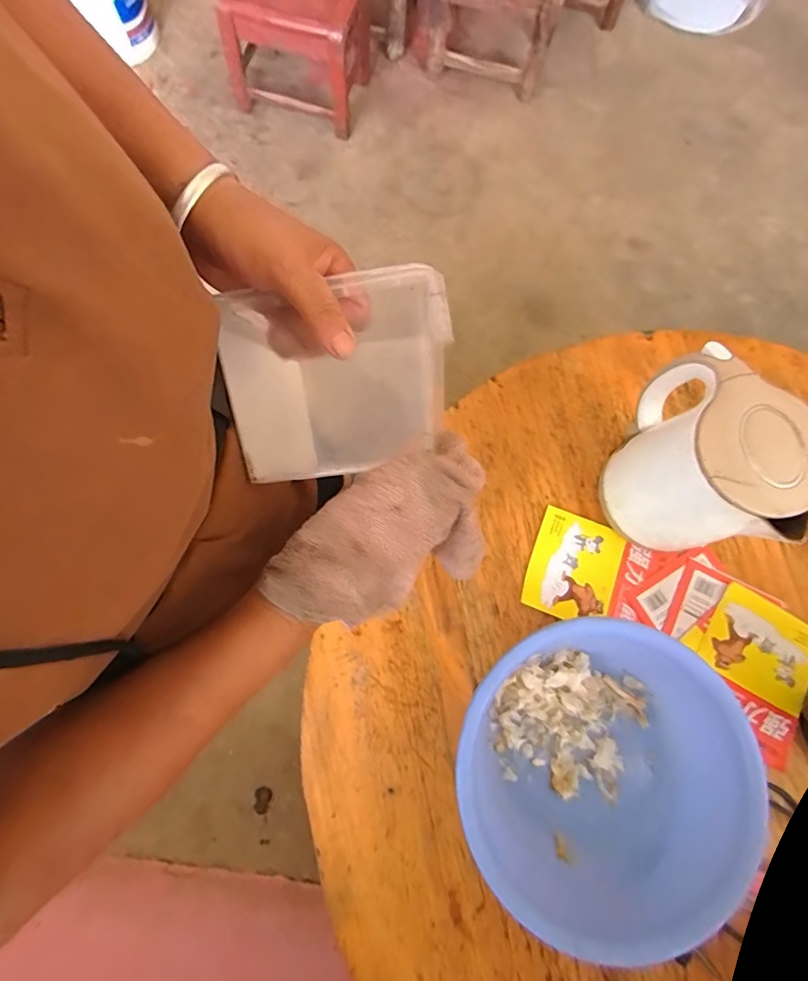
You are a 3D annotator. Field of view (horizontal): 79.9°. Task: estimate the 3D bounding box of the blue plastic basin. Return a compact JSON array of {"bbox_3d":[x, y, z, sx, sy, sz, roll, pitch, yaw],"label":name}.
[{"bbox_3d":[0.222,0.319,0.568,0.312,0.109,0.307,0,76,-1],"label":"blue plastic basin"}]

